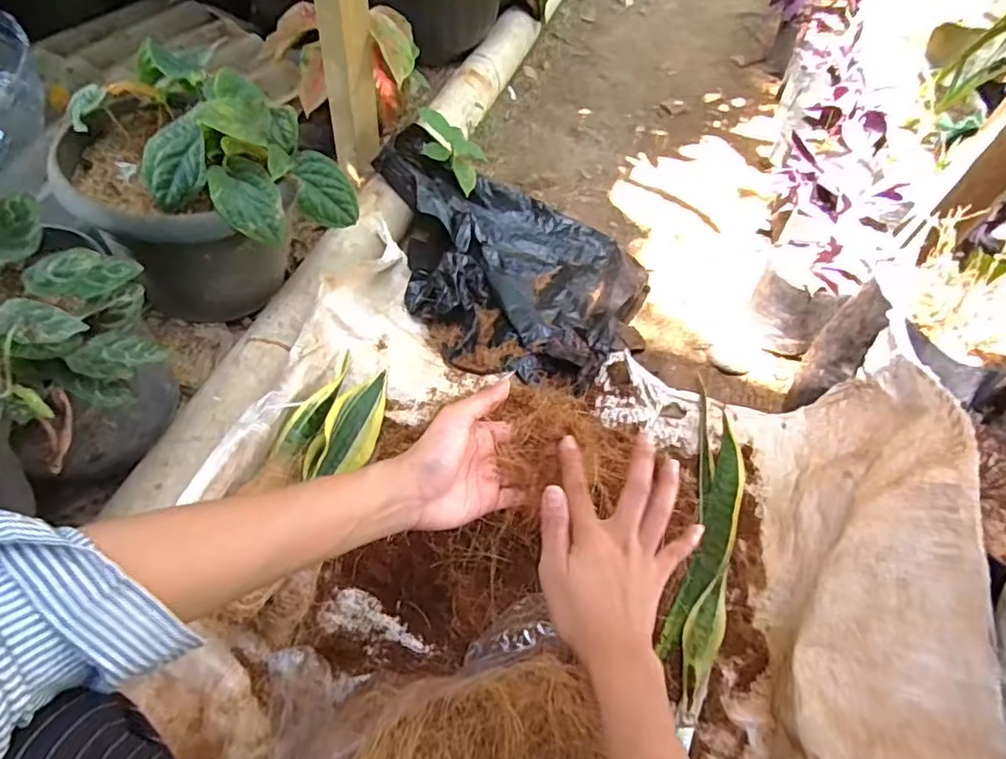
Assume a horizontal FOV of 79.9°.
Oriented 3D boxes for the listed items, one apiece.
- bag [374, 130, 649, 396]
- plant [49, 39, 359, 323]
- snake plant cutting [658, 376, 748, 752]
[{"bbox_3d":[0.000,-0.179,0.863,0.429,0.137,0.315,39,61,20],"label":"bag"},{"bbox_3d":[-0.318,-0.209,0.637,0.231,0.197,0.235,-31,64,-24],"label":"plant"},{"bbox_3d":[0.235,0.177,0.686,0.068,0.025,0.392,19,56,7],"label":"snake plant cutting"}]

